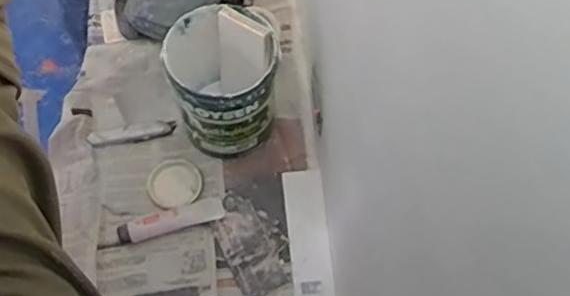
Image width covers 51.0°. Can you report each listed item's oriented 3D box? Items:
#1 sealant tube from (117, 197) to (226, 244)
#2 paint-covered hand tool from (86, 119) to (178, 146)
[{"bbox_3d":[-0.192,0.121,1.011,0.175,0.029,0.038,-16,67,-8],"label":"sealant tube"},{"bbox_3d":[-0.280,-0.025,1.098,0.155,0.017,0.030,-11,66,-6],"label":"paint-covered hand tool"}]

